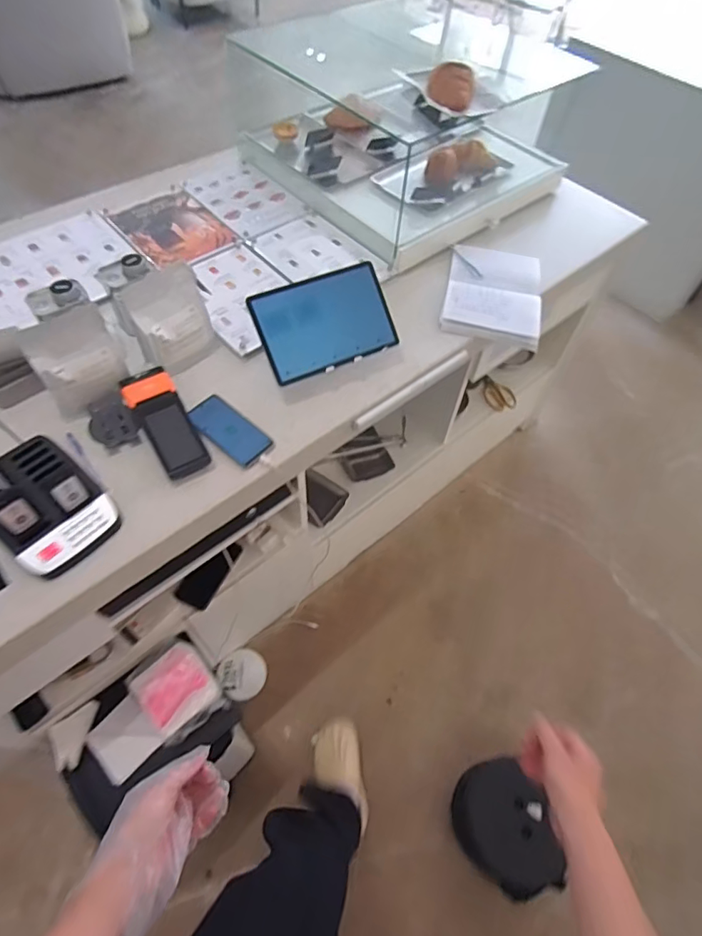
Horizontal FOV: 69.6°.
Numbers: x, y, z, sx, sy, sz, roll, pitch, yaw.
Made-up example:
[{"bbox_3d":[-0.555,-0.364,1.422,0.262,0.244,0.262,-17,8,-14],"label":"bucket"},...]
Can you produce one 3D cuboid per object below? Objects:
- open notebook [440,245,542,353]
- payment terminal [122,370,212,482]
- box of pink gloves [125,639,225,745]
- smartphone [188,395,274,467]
[{"bbox_3d":[0.314,-0.386,1.116,0.201,0.041,0.273,11,58,6],"label":"open notebook"},{"bbox_3d":[-0.317,-0.083,0.861,0.083,0.039,0.212,-29,75,-13],"label":"payment terminal"},{"bbox_3d":[-0.338,0.427,0.980,0.166,0.053,0.136,41,64,20],"label":"box of pink gloves"},{"bbox_3d":[-0.212,-0.066,0.884,0.150,0.014,0.073,38,68,11],"label":"smartphone"}]

